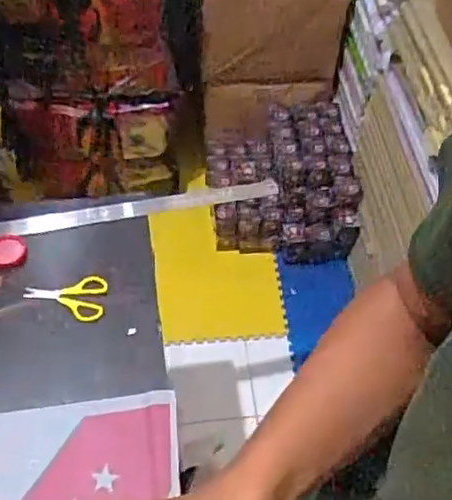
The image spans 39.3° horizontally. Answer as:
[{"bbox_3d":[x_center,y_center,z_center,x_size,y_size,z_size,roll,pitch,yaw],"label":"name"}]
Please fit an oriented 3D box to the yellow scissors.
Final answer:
[{"bbox_3d":[-0.228,0.068,0.894,0.115,0.009,0.068,-1,55,-3],"label":"yellow scissors"}]

